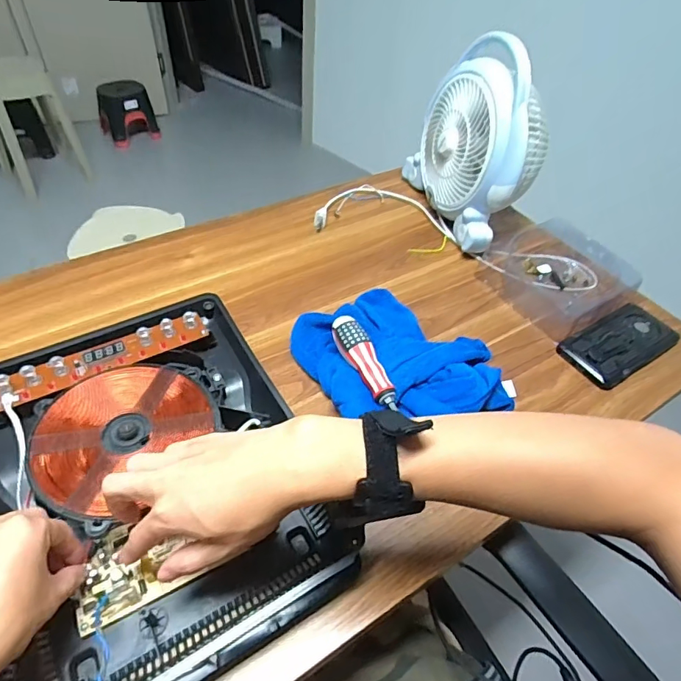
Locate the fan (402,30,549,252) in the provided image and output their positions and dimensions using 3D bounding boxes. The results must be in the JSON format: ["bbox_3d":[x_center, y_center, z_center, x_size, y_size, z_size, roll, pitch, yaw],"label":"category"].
[{"bbox_3d":[0.216,-0.308,0.742,0.126,0.245,0.266,-13,50,-17],"label":"fan"}]

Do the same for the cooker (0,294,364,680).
[{"bbox_3d":[-0.173,0.119,0.438,0.269,0.069,0.337,-23,54,-24],"label":"cooker"}]

